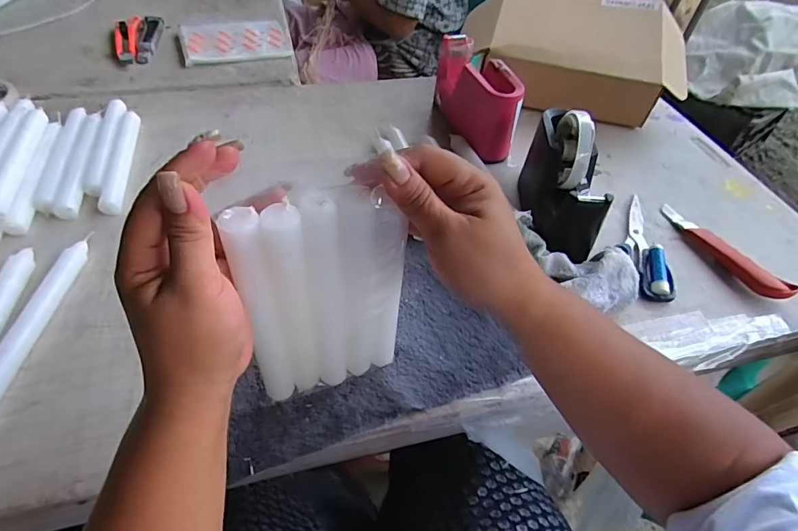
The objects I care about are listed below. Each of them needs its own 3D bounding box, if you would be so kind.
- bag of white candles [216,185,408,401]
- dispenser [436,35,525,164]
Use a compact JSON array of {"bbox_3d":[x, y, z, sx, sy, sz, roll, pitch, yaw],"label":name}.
[{"bbox_3d":[-0.051,0.028,0.322,0.107,0.188,0.024,-14,53,-15],"label":"bag of white candles"},{"bbox_3d":[0.111,-0.245,0.652,0.071,0.100,0.172,-7,52,-10],"label":"dispenser"}]

